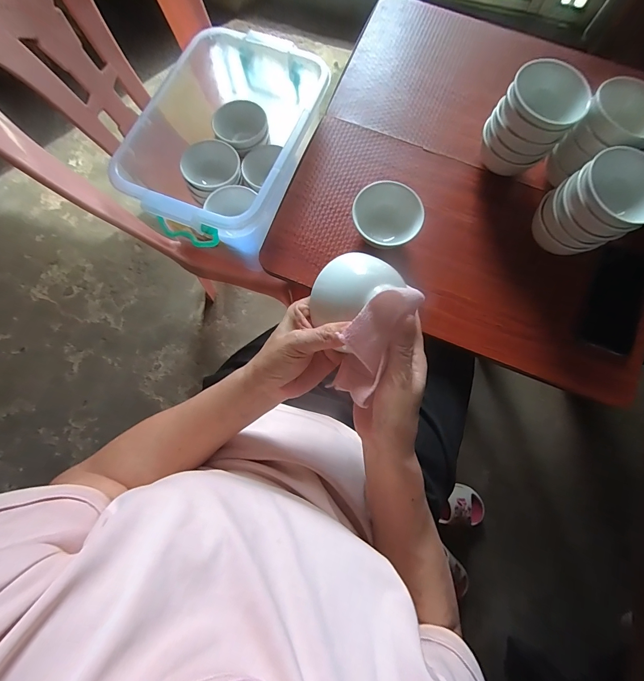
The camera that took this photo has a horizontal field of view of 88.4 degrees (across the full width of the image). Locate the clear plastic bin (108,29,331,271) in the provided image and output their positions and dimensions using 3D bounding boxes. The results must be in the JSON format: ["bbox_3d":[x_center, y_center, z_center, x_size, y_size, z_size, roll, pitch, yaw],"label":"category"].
[{"bbox_3d":[-0.151,-0.310,0.543,0.240,0.138,0.337,22,78,3],"label":"clear plastic bin"}]

